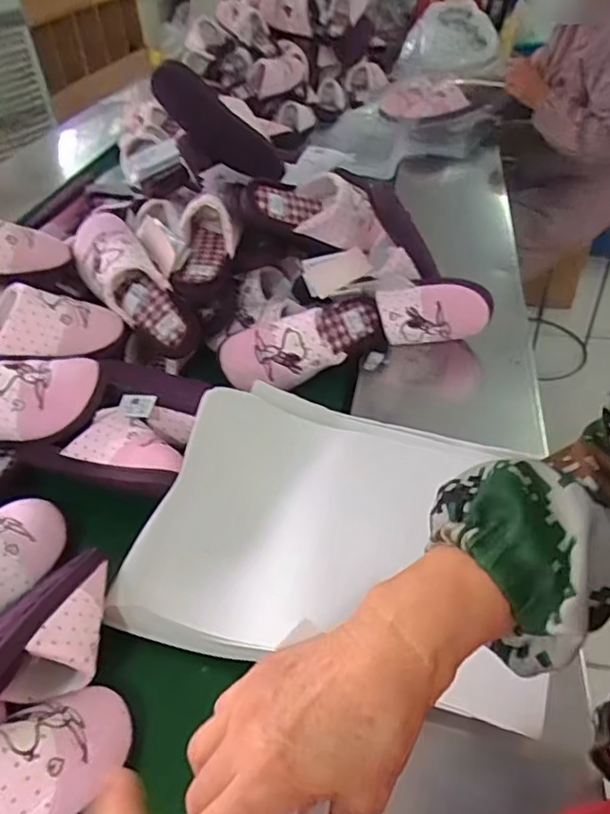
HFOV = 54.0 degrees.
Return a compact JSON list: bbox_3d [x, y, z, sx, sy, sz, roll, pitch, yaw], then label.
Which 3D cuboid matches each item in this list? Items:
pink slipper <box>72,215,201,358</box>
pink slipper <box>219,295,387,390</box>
[{"bbox_3d":[-0.235,-0.170,0.820,0.091,0.076,0.228,-38,86,-34],"label":"pink slipper"},{"bbox_3d":[0.002,-0.087,0.825,0.231,0.080,0.083,-18,43,-18],"label":"pink slipper"}]

